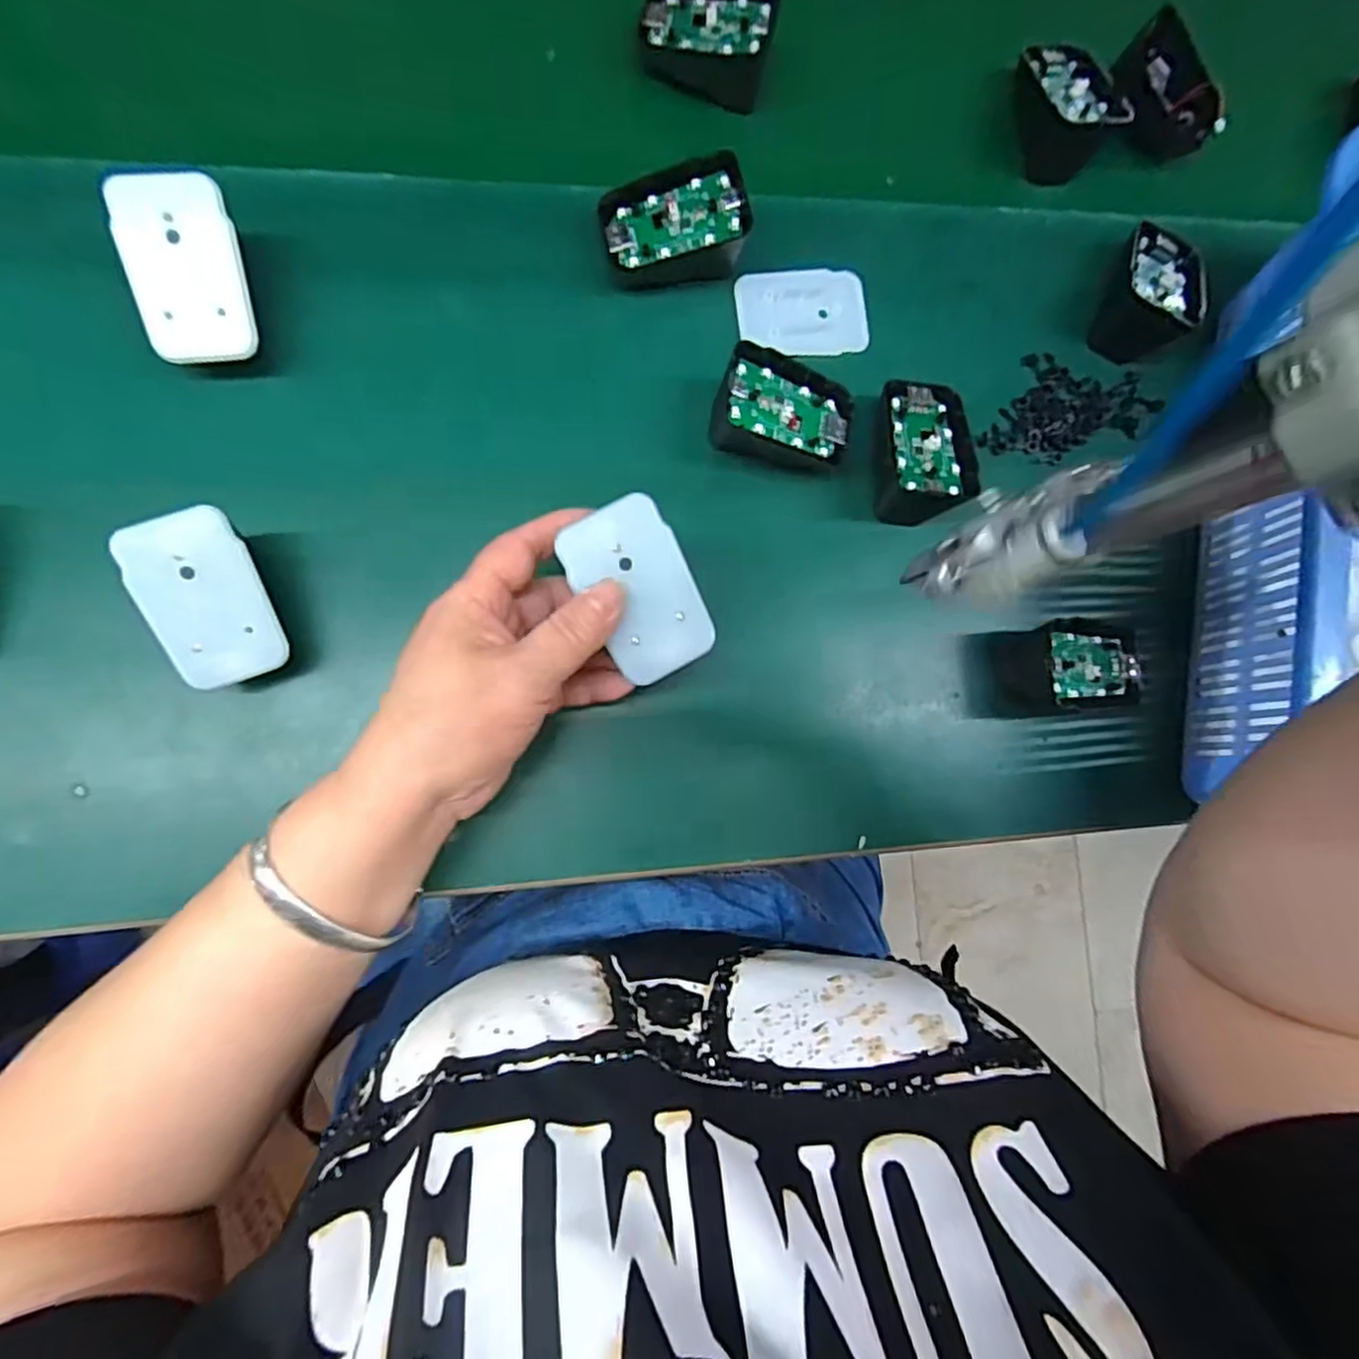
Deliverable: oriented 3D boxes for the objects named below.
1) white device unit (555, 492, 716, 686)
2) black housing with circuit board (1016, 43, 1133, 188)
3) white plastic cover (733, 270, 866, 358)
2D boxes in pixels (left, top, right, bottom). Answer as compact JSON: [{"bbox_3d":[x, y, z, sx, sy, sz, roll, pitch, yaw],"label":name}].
[{"bbox_3d":[-0.015,-0.035,0.274,0.044,0.004,0.070,-29,104,-7],"label":"white device unit"},{"bbox_3d":[0.223,-0.333,0.396,0.046,0.042,0.074,-7,86,-7],"label":"black housing with circuit board"},{"bbox_3d":[0.065,-0.195,0.362,0.071,0.005,0.046,-8,87,-7],"label":"white plastic cover"}]

